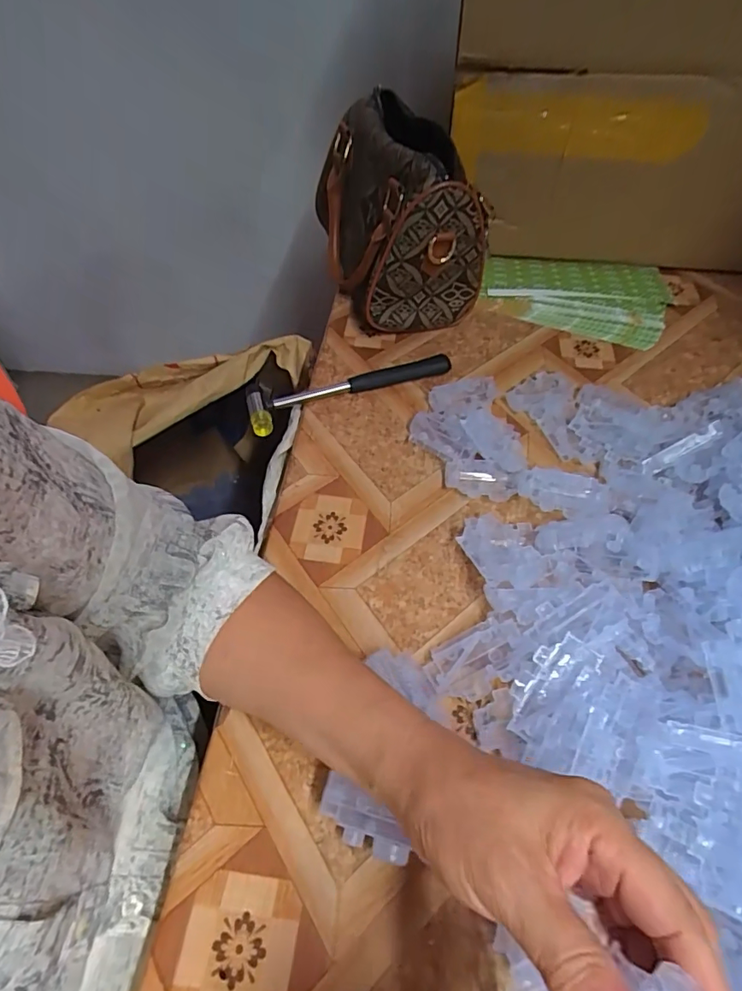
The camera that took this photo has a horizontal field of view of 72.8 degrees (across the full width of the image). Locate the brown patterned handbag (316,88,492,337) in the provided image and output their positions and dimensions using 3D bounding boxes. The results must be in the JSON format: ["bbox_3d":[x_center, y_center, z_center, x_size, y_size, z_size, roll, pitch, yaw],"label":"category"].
[{"bbox_3d":[0.030,-0.314,0.566,0.151,0.161,0.231,-8,53,-7],"label":"brown patterned handbag"}]

